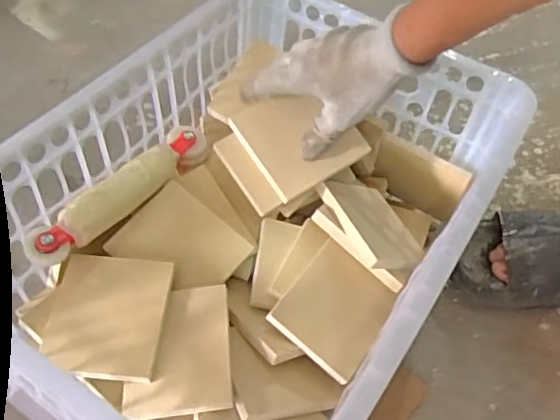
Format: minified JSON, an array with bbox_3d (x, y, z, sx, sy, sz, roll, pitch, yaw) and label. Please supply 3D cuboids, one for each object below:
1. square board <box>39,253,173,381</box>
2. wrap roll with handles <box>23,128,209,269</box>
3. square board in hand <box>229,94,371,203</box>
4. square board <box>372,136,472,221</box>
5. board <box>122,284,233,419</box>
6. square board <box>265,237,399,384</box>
[{"bbox_3d":[-0.134,0.080,0.439,0.088,0.004,0.096,5,56,2],"label":"square board"},{"bbox_3d":[-0.136,-0.019,0.488,0.051,0.039,0.193,29,55,16],"label":"wrap roll with handles"},{"bbox_3d":[0.017,-0.068,0.512,0.094,0.009,0.092,-32,79,-18],"label":"square board in hand"},{"bbox_3d":[0.145,-0.030,0.602,0.094,0.079,0.010,26,55,14],"label":"square board"},{"bbox_3d":[-0.076,0.101,0.426,0.076,0.006,0.096,-2,50,-8],"label":"board"},{"bbox_3d":[0.046,0.080,0.463,0.079,0.008,0.090,40,57,4],"label":"square board"}]

